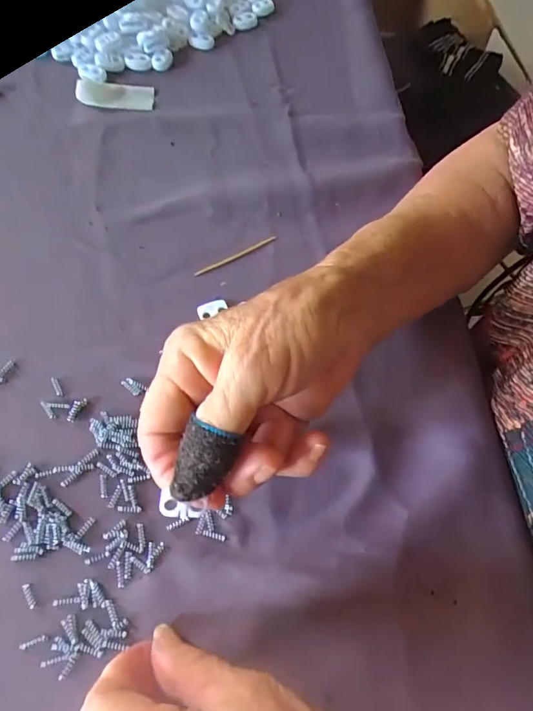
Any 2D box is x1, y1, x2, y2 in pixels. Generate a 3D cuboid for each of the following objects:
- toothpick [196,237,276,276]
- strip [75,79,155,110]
[{"bbox_3d":[-0.020,-0.066,0.282,0.059,0.004,0.004,-26,69,-14],"label":"toothpick"},{"bbox_3d":[-0.117,-0.202,0.332,0.057,0.012,0.024,-6,66,-5],"label":"strip"}]

